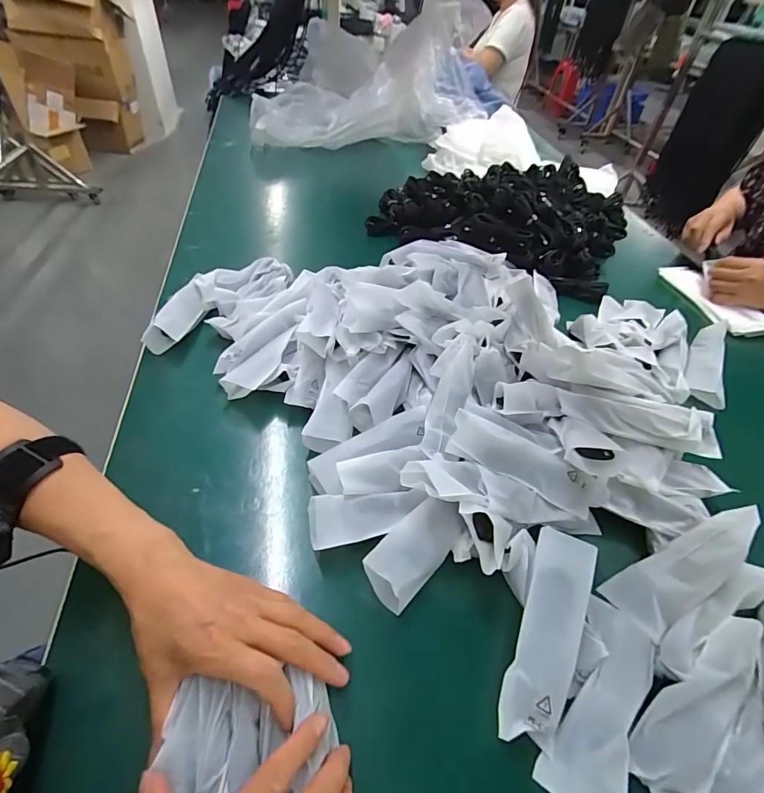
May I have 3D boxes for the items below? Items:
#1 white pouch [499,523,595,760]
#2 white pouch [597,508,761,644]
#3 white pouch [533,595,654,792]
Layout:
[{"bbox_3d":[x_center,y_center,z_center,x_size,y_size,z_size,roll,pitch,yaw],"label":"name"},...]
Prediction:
[{"bbox_3d":[0.131,0.184,0.330,0.045,0.018,0.152,22,61,14],"label":"white pouch"},{"bbox_3d":[0.277,0.154,0.377,0.150,0.022,0.052,-31,54,-6],"label":"white pouch"},{"bbox_3d":[0.168,0.229,0.314,0.051,0.023,0.147,29,50,20],"label":"white pouch"}]

